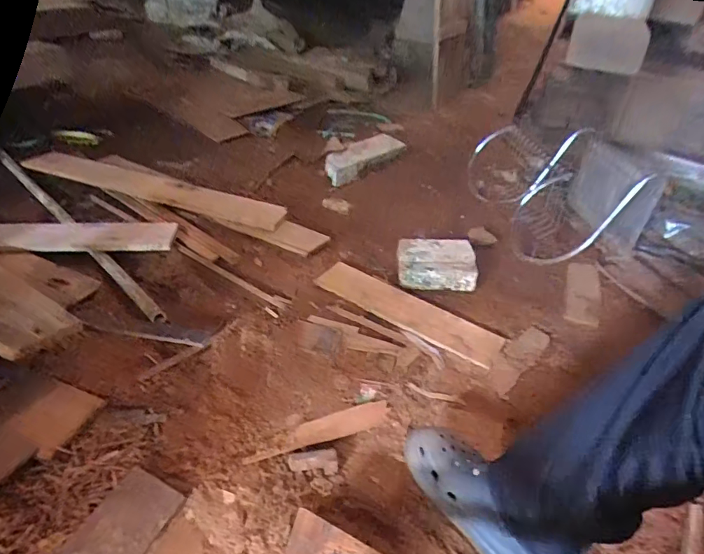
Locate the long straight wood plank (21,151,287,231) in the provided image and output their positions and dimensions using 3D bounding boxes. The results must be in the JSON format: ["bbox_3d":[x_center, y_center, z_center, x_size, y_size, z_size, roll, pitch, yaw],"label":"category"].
[{"bbox_3d":[-0.550,-0.252,1.256,0.794,0.030,0.119,15,39,12],"label":"long straight wood plank"}]

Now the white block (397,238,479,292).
[{"bbox_3d":[0.190,-0.031,1.051,0.173,0.065,0.114,3,38,-4],"label":"white block"}]

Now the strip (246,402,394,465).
[{"bbox_3d":[-0.048,0.241,0.726,0.239,0.009,0.048,-13,42,-23],"label":"strip"}]

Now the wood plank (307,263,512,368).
[{"bbox_3d":[0.111,0.063,0.968,0.409,0.008,0.109,24,41,22],"label":"wood plank"}]

